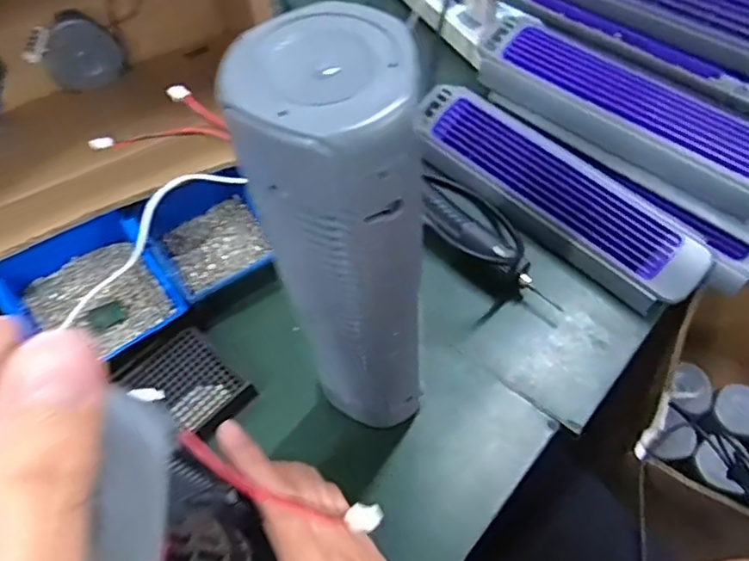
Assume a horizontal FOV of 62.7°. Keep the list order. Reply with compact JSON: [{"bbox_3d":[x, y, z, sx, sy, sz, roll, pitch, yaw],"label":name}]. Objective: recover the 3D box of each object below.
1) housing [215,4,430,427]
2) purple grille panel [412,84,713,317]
[{"bbox_3d":[-0.009,0.005,0.363,0.082,0.310,0.088,-7,58,0],"label":"housing"},{"bbox_3d":[0.158,-0.086,0.564,0.079,0.041,0.299,-40,64,-19],"label":"purple grille panel"}]

